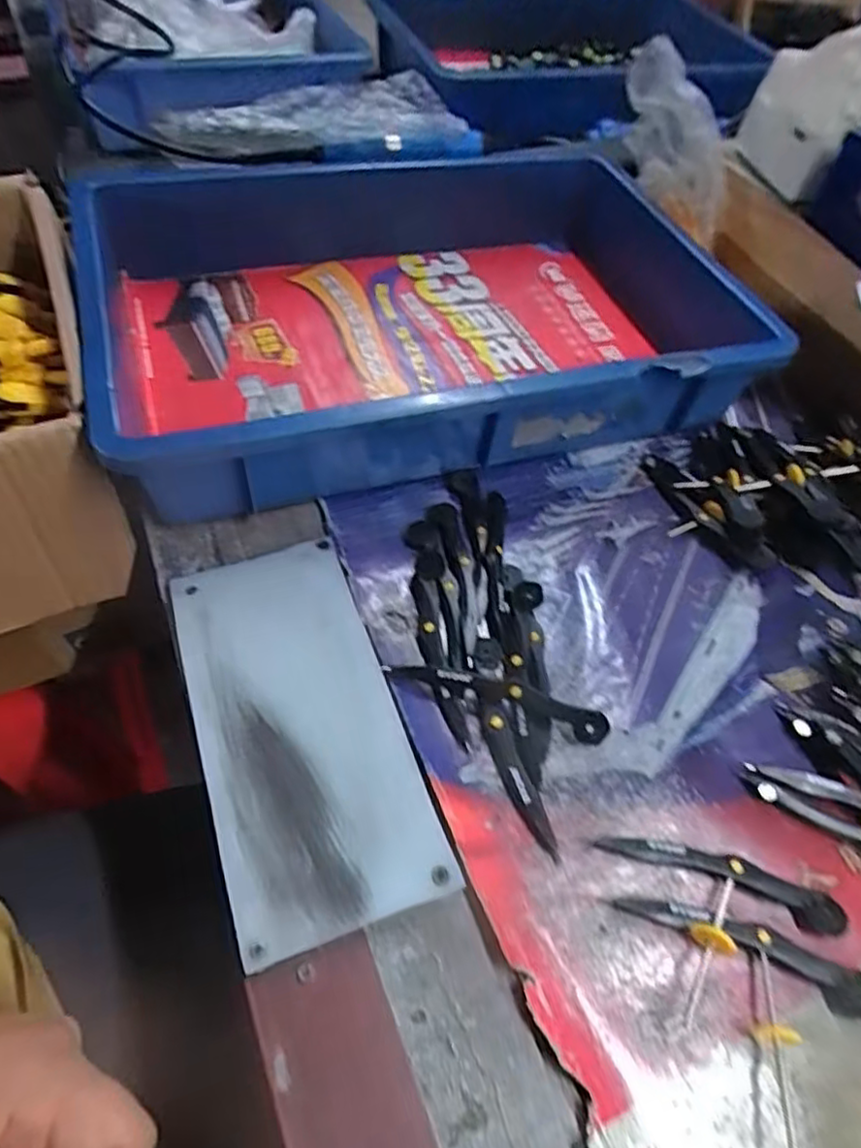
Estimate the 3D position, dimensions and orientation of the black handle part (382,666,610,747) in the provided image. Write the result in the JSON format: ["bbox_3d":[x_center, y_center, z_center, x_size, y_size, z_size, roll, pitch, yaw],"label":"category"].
[{"bbox_3d":[0.035,0.062,0.335,0.114,0.014,0.015,17,56,7],"label":"black handle part"}]

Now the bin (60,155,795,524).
[{"bbox_3d":[-0.003,-0.194,0.475,0.444,0.080,0.288,-14,58,-14],"label":"bin"}]

